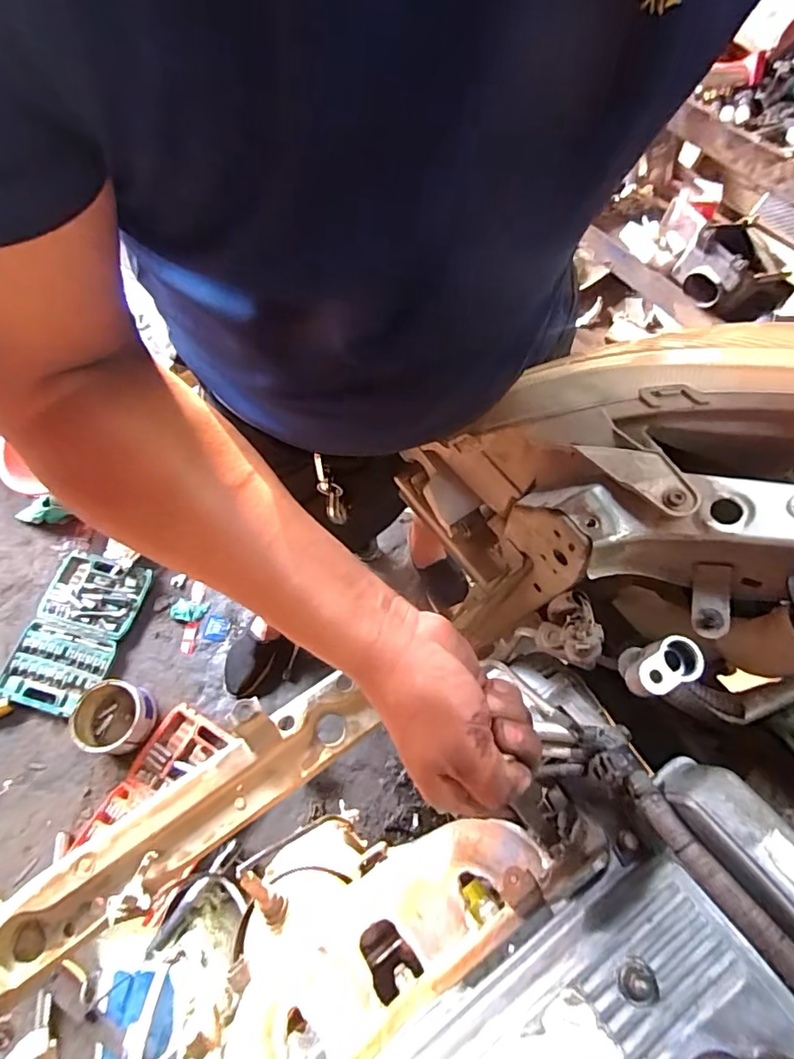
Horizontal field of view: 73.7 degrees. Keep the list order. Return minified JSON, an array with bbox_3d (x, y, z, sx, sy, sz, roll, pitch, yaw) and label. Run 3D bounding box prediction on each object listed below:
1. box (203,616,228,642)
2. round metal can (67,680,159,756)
[{"bbox_3d":[-0.474,0.262,1.385,0.058,0.011,0.058,10,67,7],"label":"box"},{"bbox_3d":[-0.670,0.434,1.235,0.177,0.088,0.155,11,67,7],"label":"round metal can"}]

